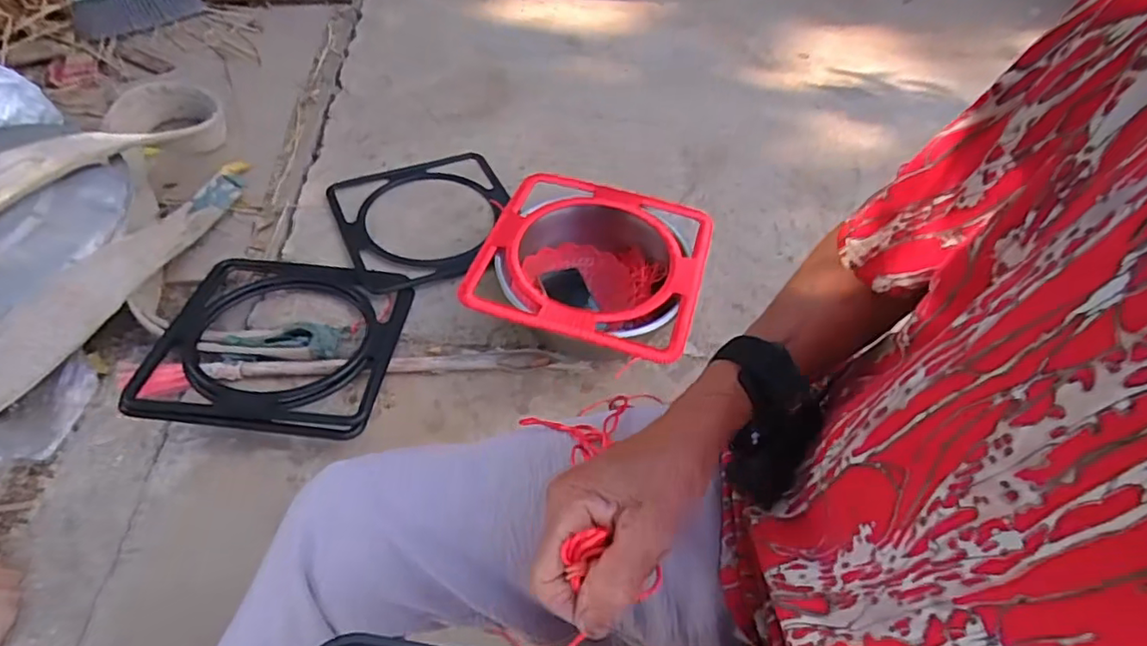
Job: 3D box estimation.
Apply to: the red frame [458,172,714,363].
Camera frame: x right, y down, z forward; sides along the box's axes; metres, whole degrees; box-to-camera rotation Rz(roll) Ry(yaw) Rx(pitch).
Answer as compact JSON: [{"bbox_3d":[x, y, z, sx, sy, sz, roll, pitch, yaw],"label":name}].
[{"bbox_3d":[0.036,-0.110,0.937,0.335,0.028,0.330,15,52,8],"label":"red frame"}]

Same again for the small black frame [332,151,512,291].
[{"bbox_3d":[-0.274,-0.210,1.147,0.332,0.039,0.327,-20,55,-19],"label":"small black frame"}]

